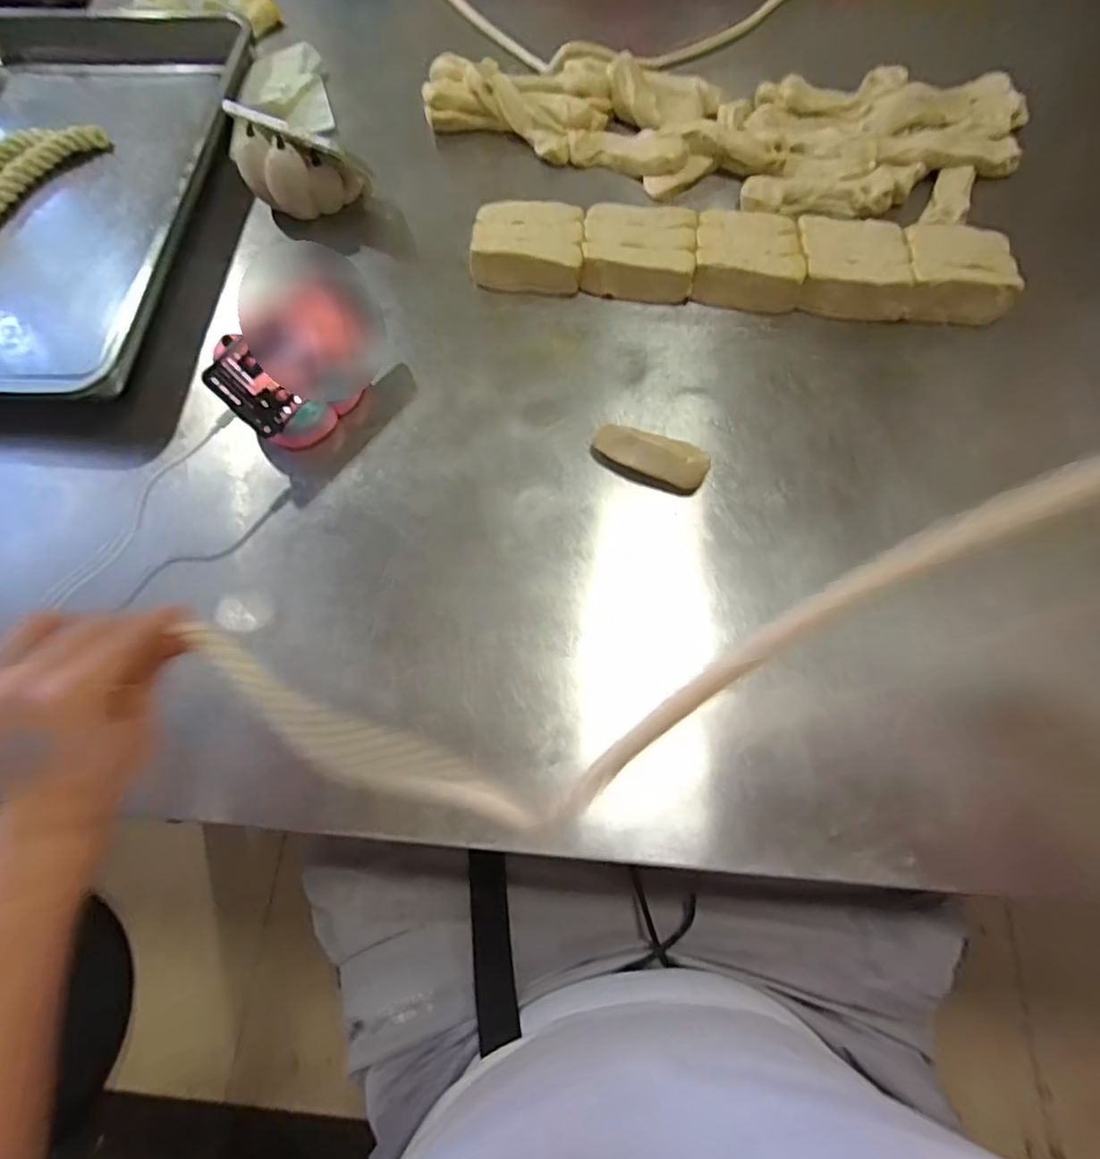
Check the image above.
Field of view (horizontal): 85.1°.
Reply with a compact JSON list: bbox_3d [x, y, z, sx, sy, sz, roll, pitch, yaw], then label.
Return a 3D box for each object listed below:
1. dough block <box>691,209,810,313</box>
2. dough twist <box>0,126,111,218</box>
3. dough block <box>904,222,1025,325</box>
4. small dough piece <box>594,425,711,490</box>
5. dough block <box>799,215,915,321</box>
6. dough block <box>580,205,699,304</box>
[{"bbox_3d":[0.206,-0.336,0.629,0.109,0.044,0.096,6,68,4],"label":"dough block"},{"bbox_3d":[-0.632,-0.483,0.717,0.052,0.023,0.213,37,75,14],"label":"dough twist"},{"bbox_3d":[0.415,-0.317,0.615,0.105,0.046,0.108,4,68,3],"label":"dough block"},{"bbox_3d":[0.091,-0.111,0.552,0.105,0.041,0.033,17,70,8],"label":"small dough piece"},{"bbox_3d":[0.313,-0.327,0.627,0.104,0.046,0.103,3,68,2],"label":"dough block"},{"bbox_3d":[0.095,-0.349,0.641,0.117,0.041,0.095,8,69,4],"label":"dough block"}]

